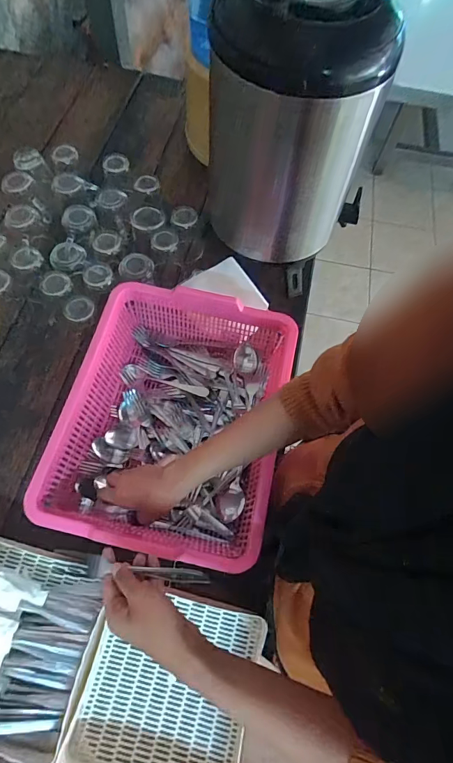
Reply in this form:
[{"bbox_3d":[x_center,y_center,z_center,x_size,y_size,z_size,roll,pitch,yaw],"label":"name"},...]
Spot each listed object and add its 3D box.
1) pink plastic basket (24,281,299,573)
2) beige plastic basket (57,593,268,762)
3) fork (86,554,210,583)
[{"bbox_3d":[-0.092,0.051,0.607,0.333,0.114,0.381,14,66,3],"label":"pink plastic basket"},{"bbox_3d":[-0.078,0.402,0.512,0.209,0.090,0.215,14,66,3],"label":"beige plastic basket"},{"bbox_3d":[-0.084,0.210,0.432,0.134,0.011,0.021,12,65,-12],"label":"fork"}]

